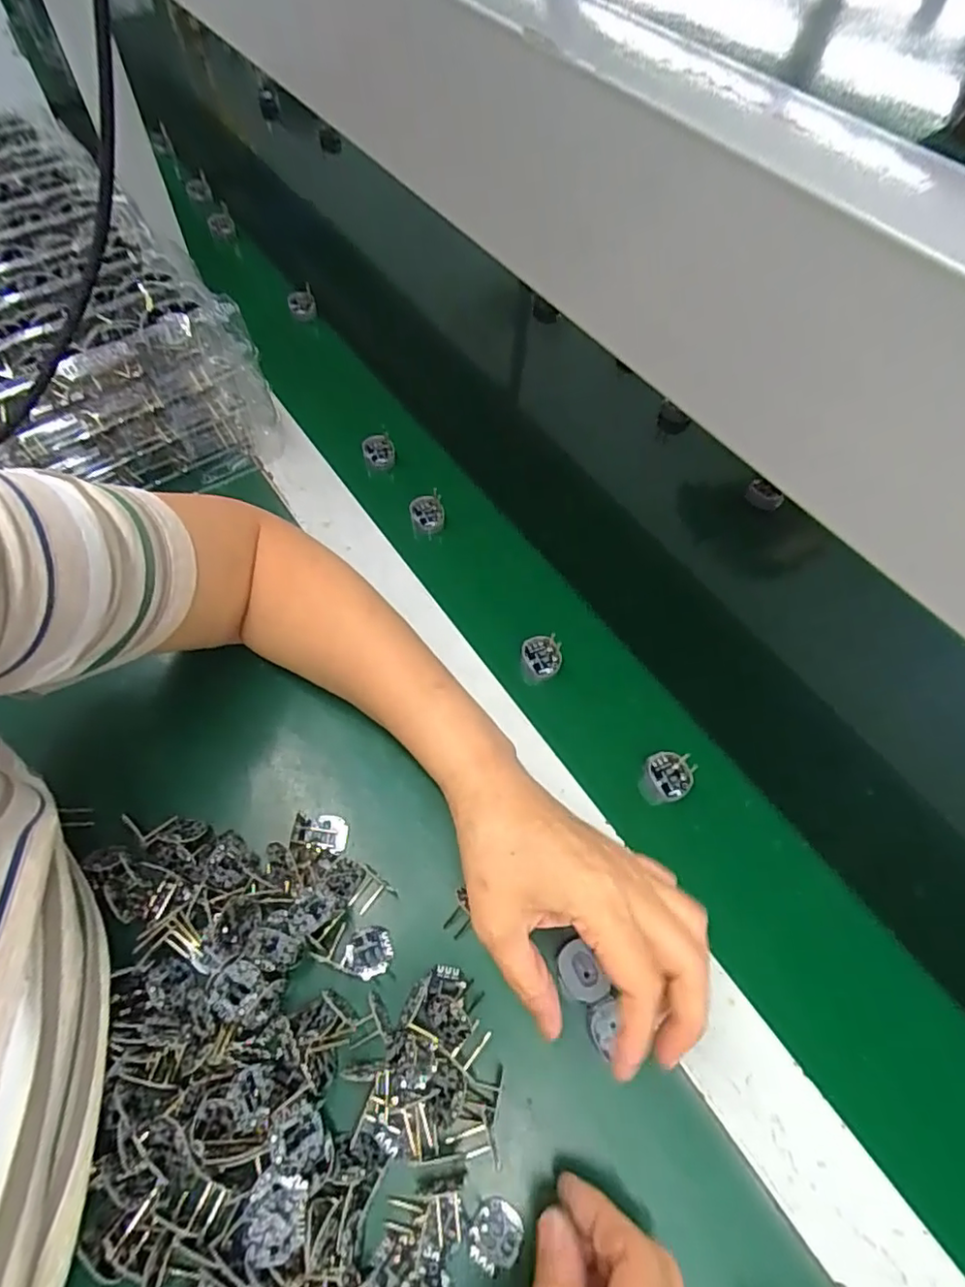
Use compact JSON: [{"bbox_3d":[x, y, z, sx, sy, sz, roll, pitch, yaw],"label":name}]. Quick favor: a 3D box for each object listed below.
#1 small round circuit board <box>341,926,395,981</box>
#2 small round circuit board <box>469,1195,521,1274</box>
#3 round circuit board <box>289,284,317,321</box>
[{"bbox_3d":[-0.060,0.163,0.317,0.024,0.007,0.025,2,58,-3],"label":"small round circuit board"},{"bbox_3d":[0.006,0.262,0.266,0.022,0.005,0.024,2,58,-3],"label":"small round circuit board"},{"bbox_3d":[-0.185,-0.348,0.617,0.027,0.030,0.009,-23,24,-8],"label":"round circuit board"}]

